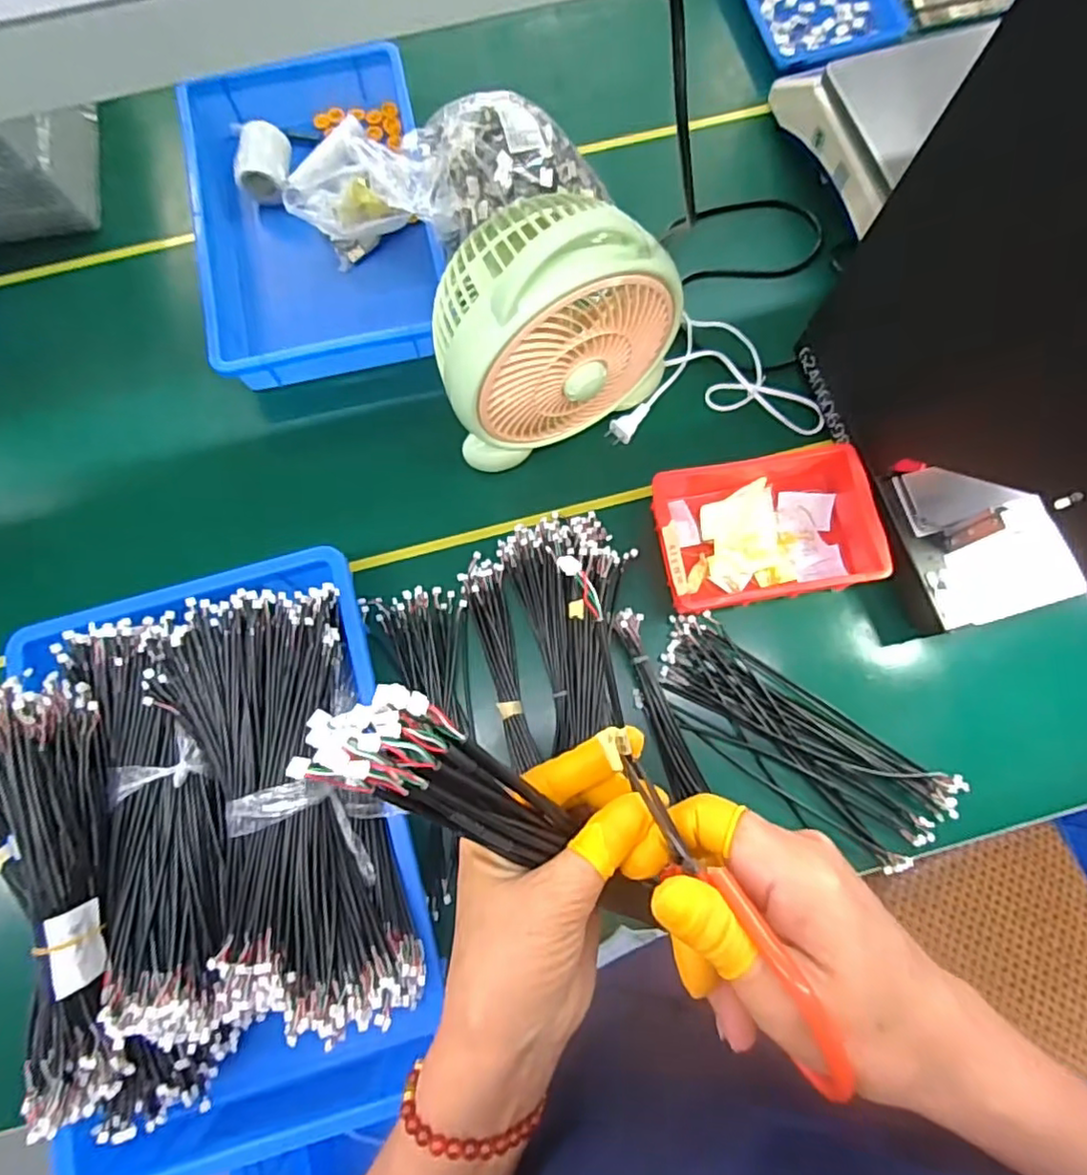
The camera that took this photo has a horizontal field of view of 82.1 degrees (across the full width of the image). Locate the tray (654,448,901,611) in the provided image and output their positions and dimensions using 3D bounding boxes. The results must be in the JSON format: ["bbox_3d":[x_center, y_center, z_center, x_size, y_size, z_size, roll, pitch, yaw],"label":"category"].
[{"bbox_3d":[0.207,-0.060,0.599,0.199,0.056,0.140,-8,77,-1],"label":"tray"}]

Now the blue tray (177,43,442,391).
[{"bbox_3d":[-0.246,-0.401,0.682,0.236,0.074,0.365,-11,77,-2],"label":"blue tray"}]

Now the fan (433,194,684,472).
[{"bbox_3d":[0.003,-0.218,0.546,0.200,0.239,0.117,-34,79,-7],"label":"fan"}]

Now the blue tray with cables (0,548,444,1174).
[{"bbox_3d":[-0.249,0.212,0.499,0.282,0.136,0.443,-17,78,-3],"label":"blue tray with cables"}]

